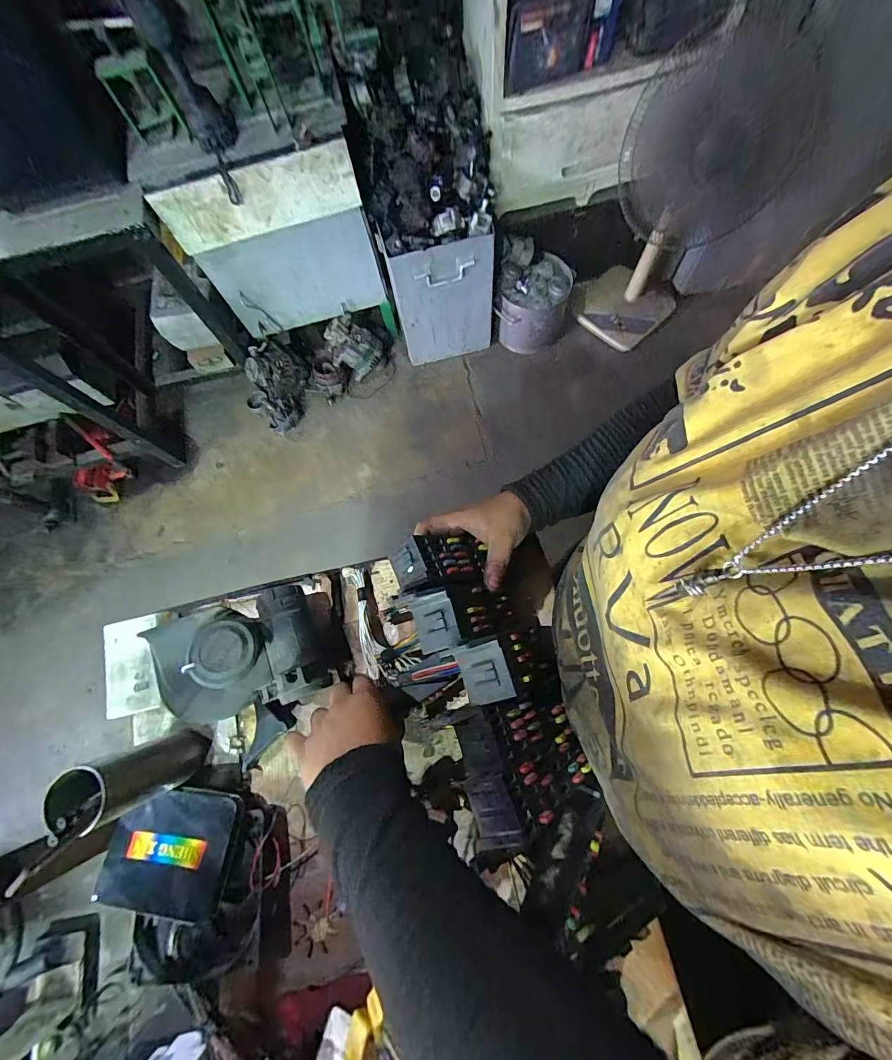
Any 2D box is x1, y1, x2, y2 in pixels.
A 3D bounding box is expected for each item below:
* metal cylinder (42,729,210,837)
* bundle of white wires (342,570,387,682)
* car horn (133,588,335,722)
[{"bbox_3d":[-0.278,0.221,0.360,0.042,0.119,0.051,-22,74,-2],"label":"metal cylinder"},{"bbox_3d":[-0.093,0.097,0.450,0.028,0.015,0.133,-18,60,-2],"label":"bundle of white wires"},{"bbox_3d":[-0.200,0.132,0.403,0.140,0.088,0.115,-23,74,-2],"label":"car horn"}]

